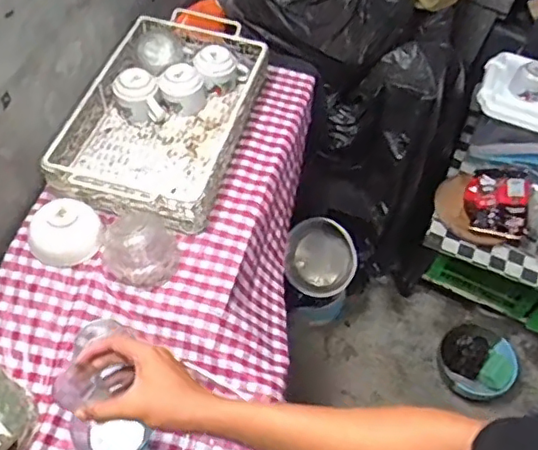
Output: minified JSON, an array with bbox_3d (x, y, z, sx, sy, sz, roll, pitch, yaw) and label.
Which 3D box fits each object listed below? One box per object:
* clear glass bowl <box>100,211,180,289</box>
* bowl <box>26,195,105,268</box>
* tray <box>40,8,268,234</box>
[{"bbox_3d":[-0.195,0.024,0.879,0.109,0.067,0.117,3,53,-4],"label":"clear glass bowl"},{"bbox_3d":[-0.310,0.009,0.891,0.109,0.062,0.095,-20,58,-20],"label":"bowl"},{"bbox_3d":[-0.178,-0.199,1.033,0.266,0.087,0.445,14,53,4],"label":"tray"}]

